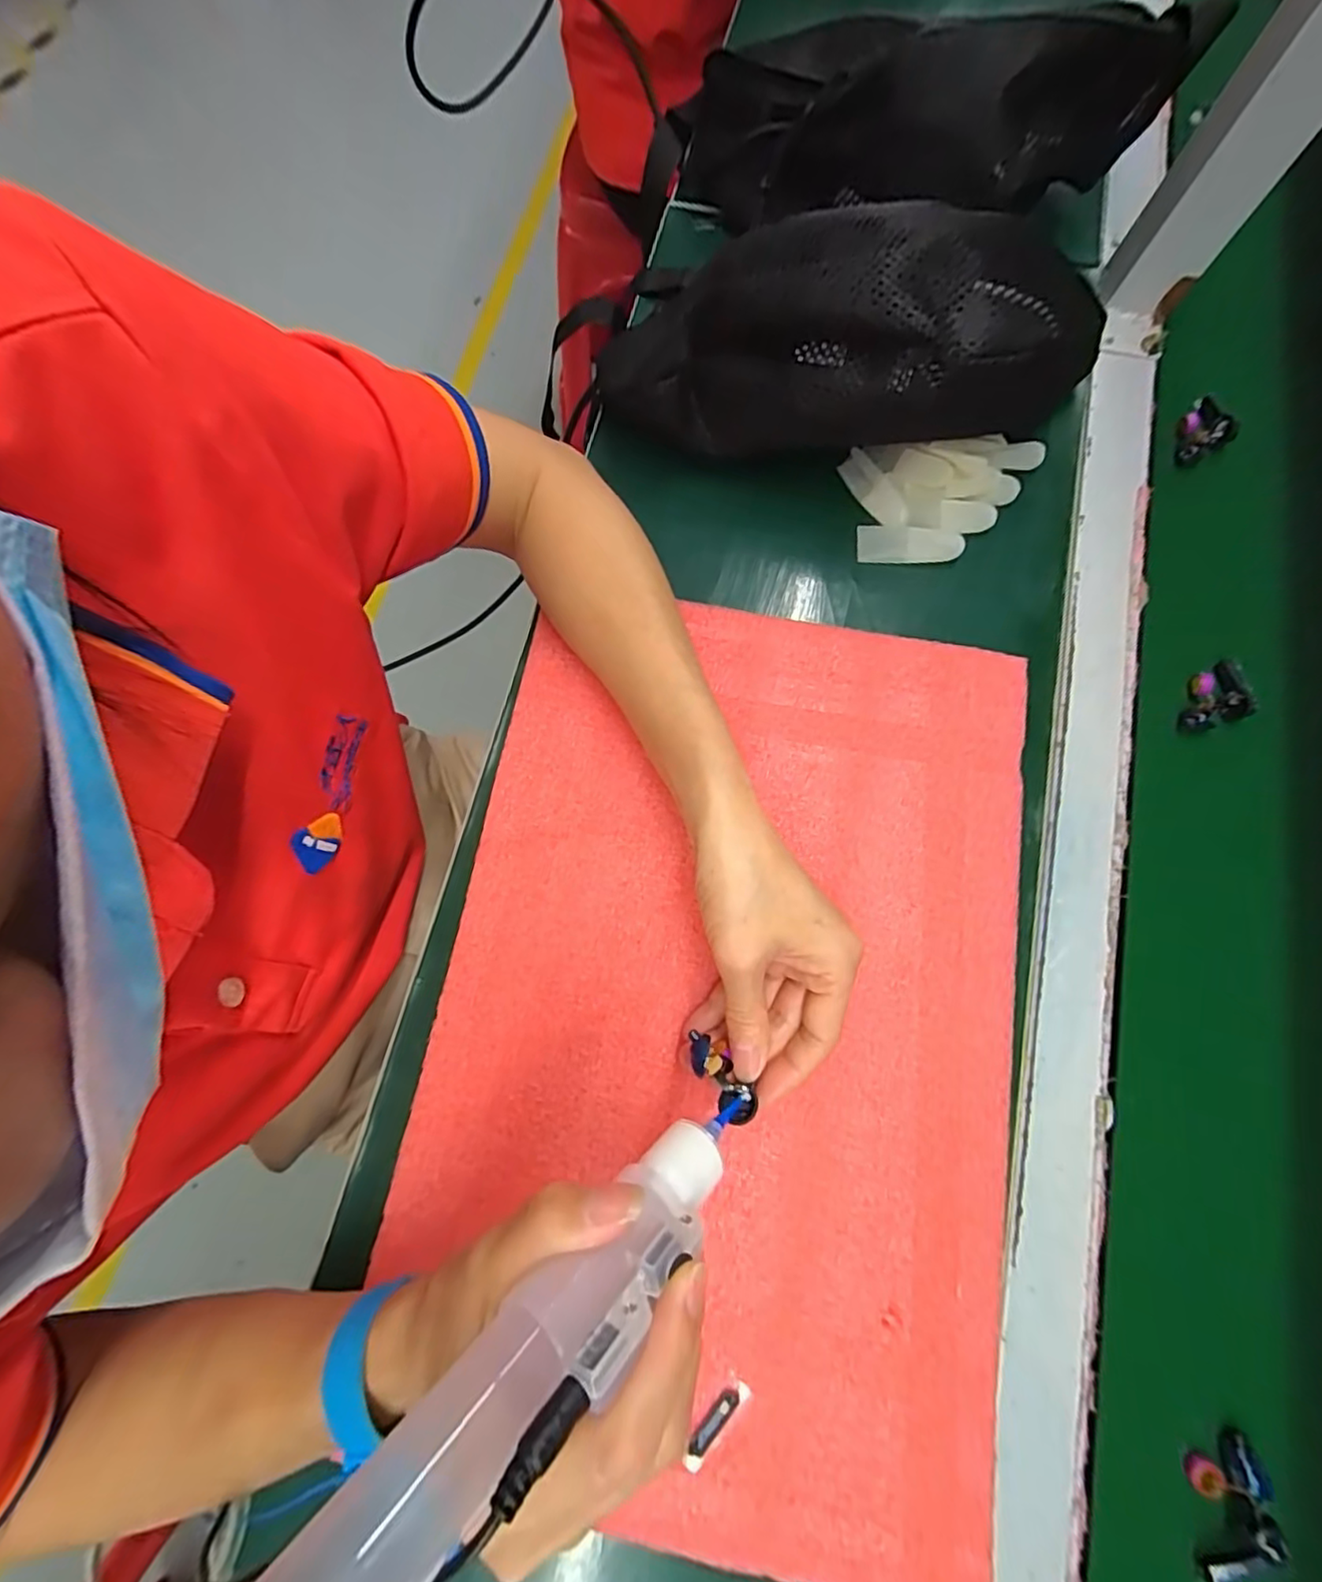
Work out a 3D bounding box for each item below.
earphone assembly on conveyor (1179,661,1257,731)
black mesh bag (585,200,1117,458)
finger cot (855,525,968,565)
[{"bbox_3d":[0.297,-0.050,0.329,0.040,0.013,0.031,-18,76,-3],"label":"earphone assembly on conveyor"},{"bbox_3d":[0.093,-0.237,0.329,0.259,0.106,0.091,13,76,5],"label":"black mesh bag"},{"bbox_3d":[0.145,-0.144,0.354,0.058,0.004,0.022,8,76,4],"label":"finger cot"}]

